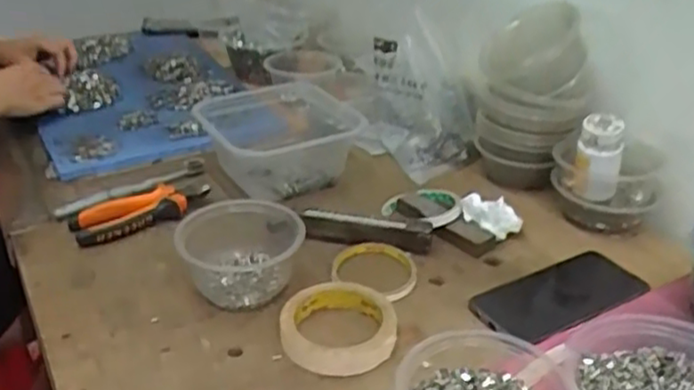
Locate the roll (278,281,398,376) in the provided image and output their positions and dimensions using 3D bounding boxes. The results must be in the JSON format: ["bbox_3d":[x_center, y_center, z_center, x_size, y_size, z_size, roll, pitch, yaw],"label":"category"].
[{"bbox_3d":[-0.005,0.112,0.600,0.096,0.023,0.095,1,30,0],"label":"roll"}]

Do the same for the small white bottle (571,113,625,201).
[{"bbox_3d":[0.260,-0.038,0.715,0.042,0.089,0.034,10,31,16],"label":"small white bottle"}]

